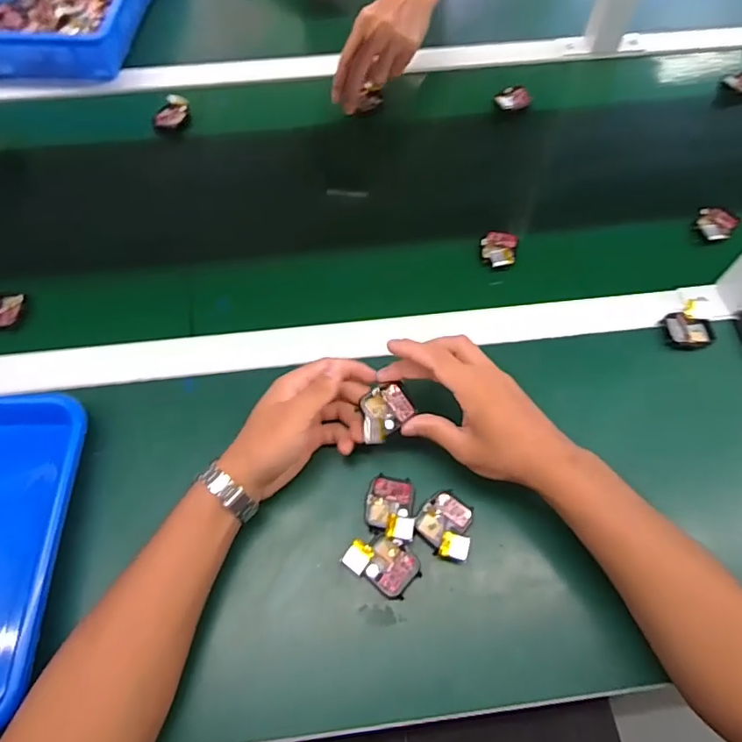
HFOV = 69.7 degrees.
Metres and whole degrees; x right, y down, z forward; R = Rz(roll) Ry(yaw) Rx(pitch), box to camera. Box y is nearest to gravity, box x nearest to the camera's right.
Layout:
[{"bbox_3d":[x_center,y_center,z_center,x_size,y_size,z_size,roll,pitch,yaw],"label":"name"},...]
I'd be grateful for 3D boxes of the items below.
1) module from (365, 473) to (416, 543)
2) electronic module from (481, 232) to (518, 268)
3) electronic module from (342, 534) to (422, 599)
[{"bbox_3d":[0.016,0.113,0.442,0.040,0.013,0.051,5,63,3],"label":"module"},{"bbox_3d":[0.137,-0.131,0.572,0.037,0.012,0.053,14,63,8],"label":"electronic module"},{"bbox_3d":[0.010,0.152,0.423,0.055,0.011,0.037,30,67,15],"label":"electronic module"}]

